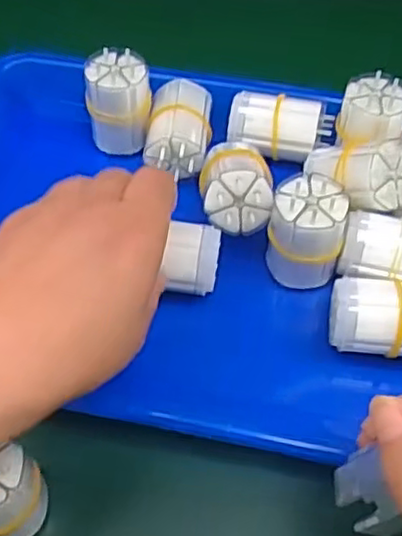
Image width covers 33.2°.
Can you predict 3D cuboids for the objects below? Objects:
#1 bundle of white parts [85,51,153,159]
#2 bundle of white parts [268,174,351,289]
[{"bbox_3d":[-0.051,-0.103,0.428,0.038,0.057,0.030,-4,54,-3],"label":"bundle of white parts"},{"bbox_3d":[0.058,-0.020,0.368,0.040,0.055,0.036,5,54,3],"label":"bundle of white parts"}]

